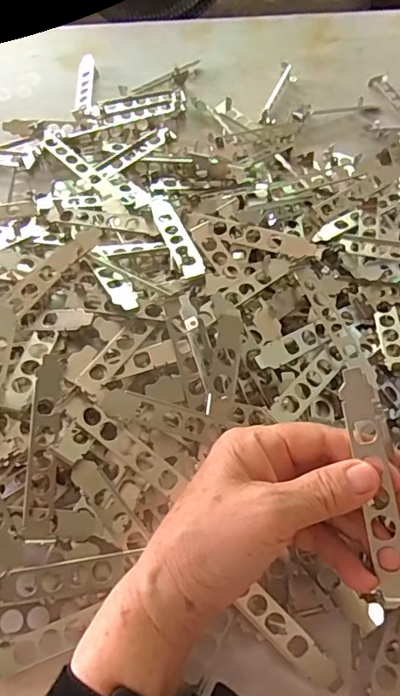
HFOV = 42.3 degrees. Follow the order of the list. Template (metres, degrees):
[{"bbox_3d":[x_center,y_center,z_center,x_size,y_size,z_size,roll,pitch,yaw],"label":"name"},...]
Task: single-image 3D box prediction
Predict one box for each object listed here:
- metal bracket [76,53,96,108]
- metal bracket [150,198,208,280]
[{"bbox_3d":[-0.136,-0.318,0.617,0.018,0.009,0.098,-1,59,-5],"label":"metal bracket"},{"bbox_3d":[-0.021,-0.097,0.439,0.021,0.006,0.114,-22,51,-3],"label":"metal bracket"}]

